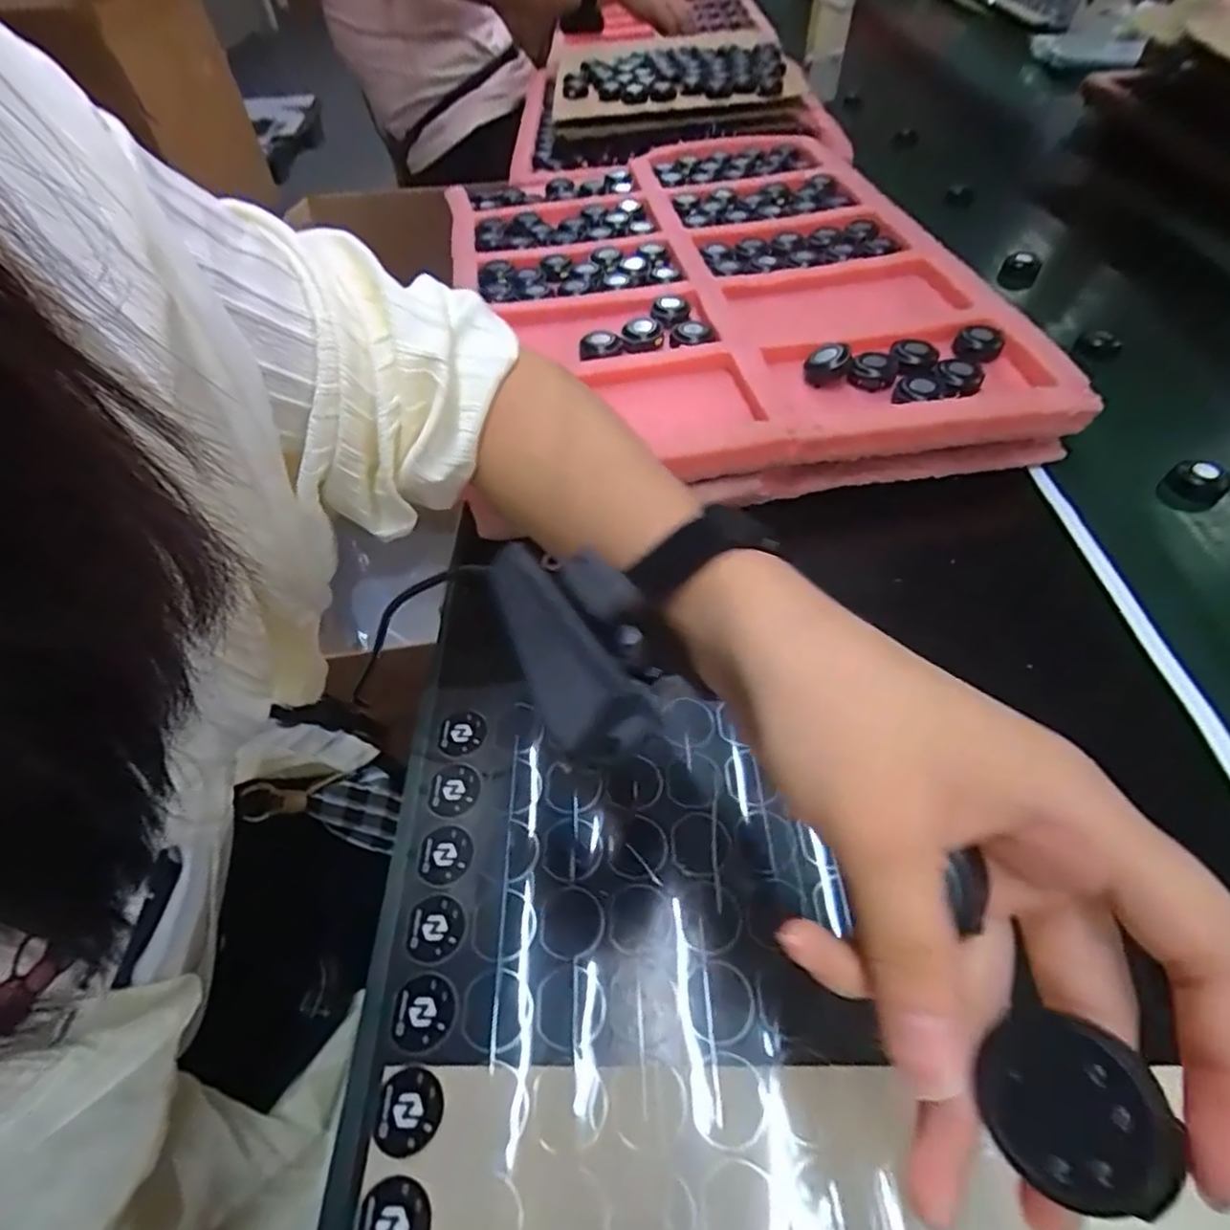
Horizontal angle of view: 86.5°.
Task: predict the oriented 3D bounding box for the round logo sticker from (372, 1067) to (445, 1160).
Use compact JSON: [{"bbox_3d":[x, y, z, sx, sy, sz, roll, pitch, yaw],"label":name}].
[{"bbox_3d":[-0.071,0.170,0.223,0.022,0.004,0.023,-1,50,2],"label":"round logo sticker"}]

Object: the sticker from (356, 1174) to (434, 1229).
[{"bbox_3d":[-0.070,0.192,0.205,0.023,0.004,0.024,0,53,0],"label":"sticker"}]

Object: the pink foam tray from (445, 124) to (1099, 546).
[{"bbox_3d":[0.062,-0.269,0.543,0.365,0.066,0.532,-8,51,-5],"label":"pink foam tray"}]

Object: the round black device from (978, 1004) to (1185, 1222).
[{"bbox_3d":[0.086,0.091,0.120,0.027,0.012,0.028,8,78,49],"label":"round black device"}]

